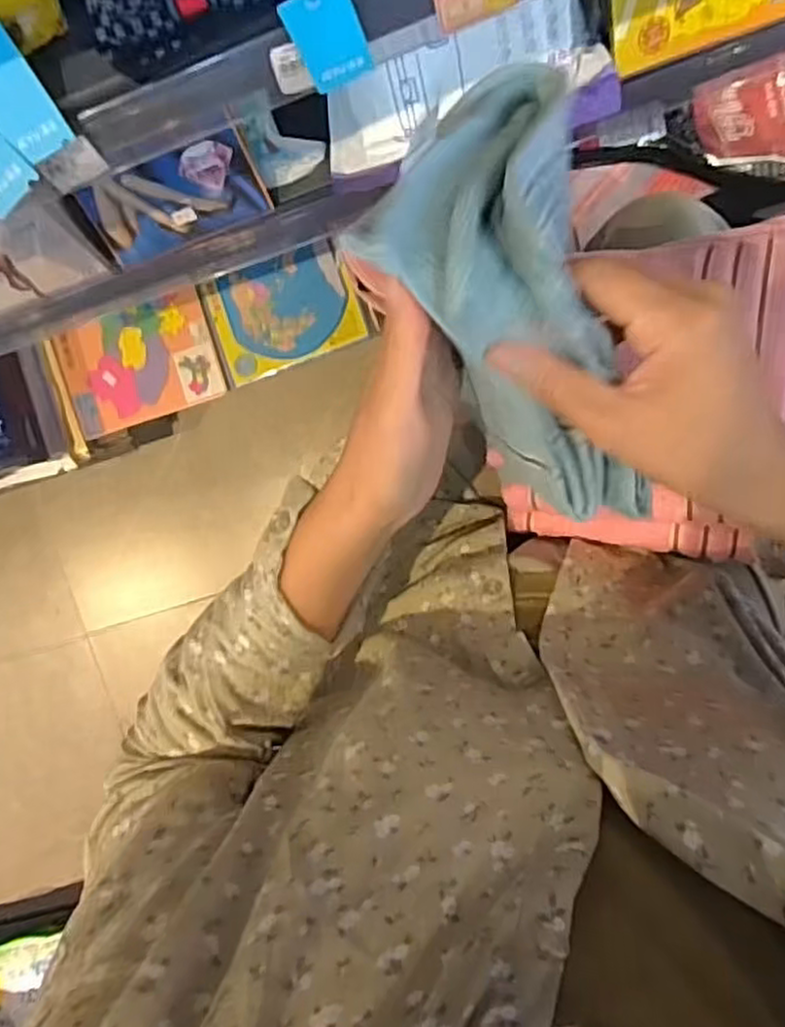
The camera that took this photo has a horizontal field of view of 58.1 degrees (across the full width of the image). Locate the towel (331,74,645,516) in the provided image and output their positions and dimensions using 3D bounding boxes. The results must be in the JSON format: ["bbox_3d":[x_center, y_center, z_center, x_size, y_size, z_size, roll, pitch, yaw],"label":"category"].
[{"bbox_3d":[0.049,-0.089,0.299,0.086,0.104,0.205,-13,95,8],"label":"towel"}]

